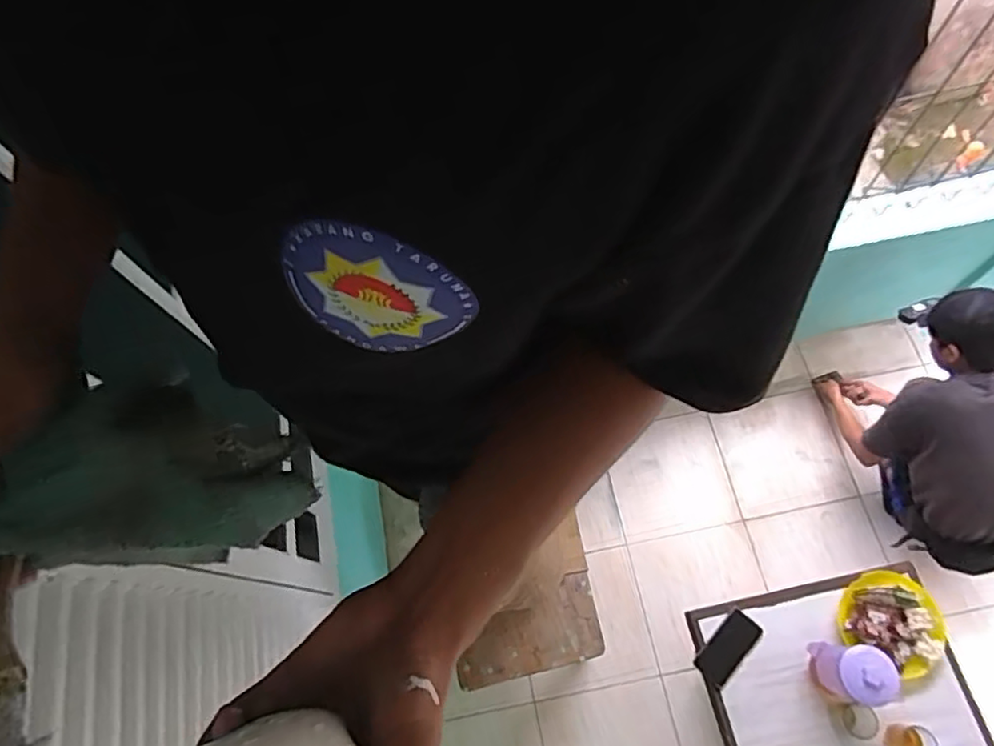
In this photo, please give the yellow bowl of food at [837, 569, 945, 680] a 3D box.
[{"bbox_3d":[0.859,0.530,1.361,0.194,0.042,0.191,-2,68,4],"label":"yellow bowl of food"}]

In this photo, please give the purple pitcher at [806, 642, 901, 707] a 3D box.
[{"bbox_3d":[0.706,0.601,1.257,0.089,0.164,0.108,-3,68,3],"label":"purple pitcher"}]

